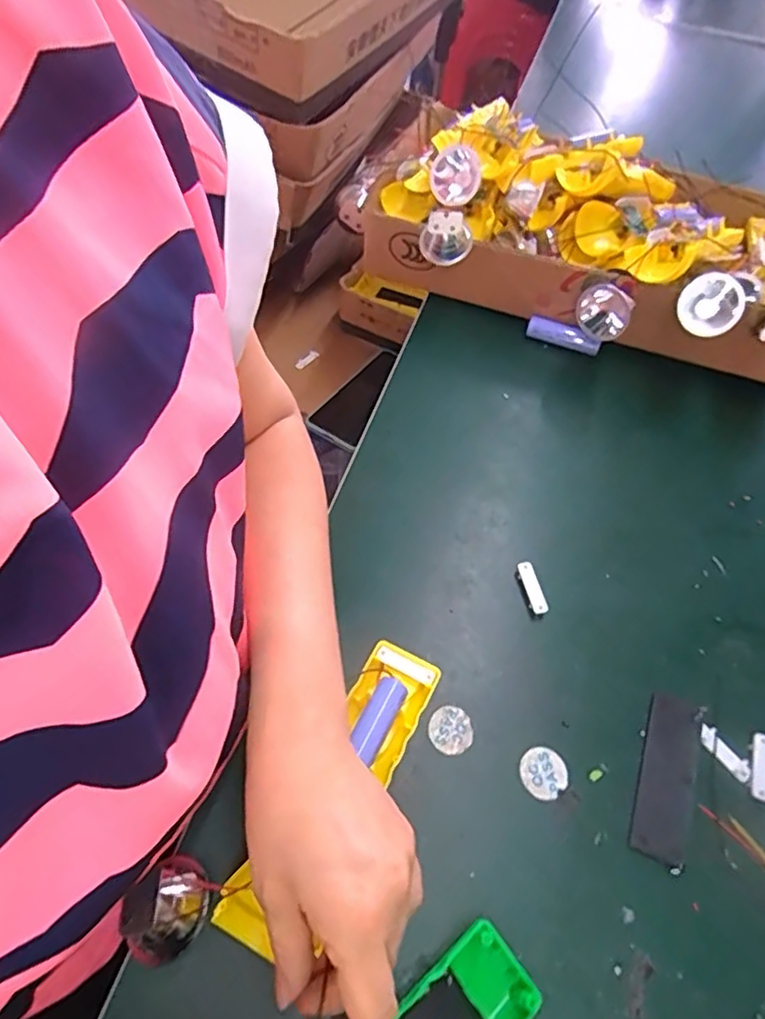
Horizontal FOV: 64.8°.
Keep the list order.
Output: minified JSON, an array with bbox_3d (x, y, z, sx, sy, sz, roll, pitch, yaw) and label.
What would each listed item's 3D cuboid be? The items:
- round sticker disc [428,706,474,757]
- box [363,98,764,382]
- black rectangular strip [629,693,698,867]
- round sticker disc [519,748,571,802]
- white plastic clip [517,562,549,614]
[{"bbox_3d":[0.040,0.130,0.356,0.026,0.004,0.026,1,56,-2],"label":"round sticker disc"},{"bbox_3d":[0.200,-0.248,0.558,0.405,0.113,0.242,17,56,7],"label":"box"},{"bbox_3d":[0.164,0.153,0.347,0.029,0.004,0.090,19,57,10],"label":"black rectangular strip"},{"bbox_3d":[0.092,0.151,0.347,0.027,0.004,0.027,1,56,-2],"label":"round sticker disc"},{"bbox_3d":[0.101,0.054,0.408,0.011,0.013,0.038,-13,57,-11],"label":"white plastic clip"}]

